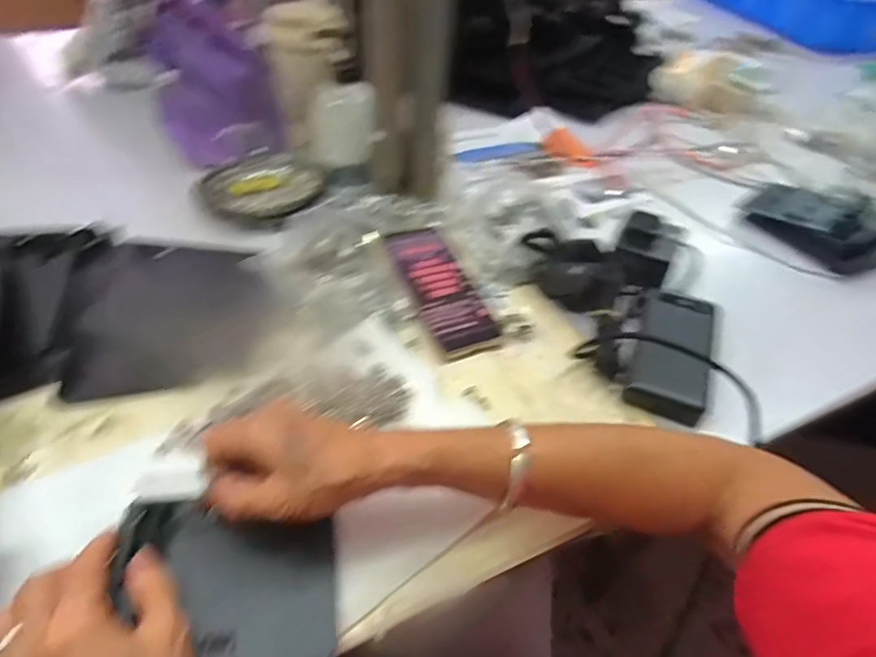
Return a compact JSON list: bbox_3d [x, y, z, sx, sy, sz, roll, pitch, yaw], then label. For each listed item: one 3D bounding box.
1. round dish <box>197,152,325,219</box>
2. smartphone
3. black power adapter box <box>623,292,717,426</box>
[{"bbox_3d":[-0.220,-0.176,0.651,0.136,0.031,0.154,-27,53,-29],"label":"round dish"},{"bbox_3d":[0.001,-0.044,0.540,0.067,0.015,0.164,-20,61,-20],"label":"smartphone"},{"bbox_3d":[0.228,0.019,0.508,0.065,0.029,0.150,20,47,14],"label":"black power adapter box"}]

